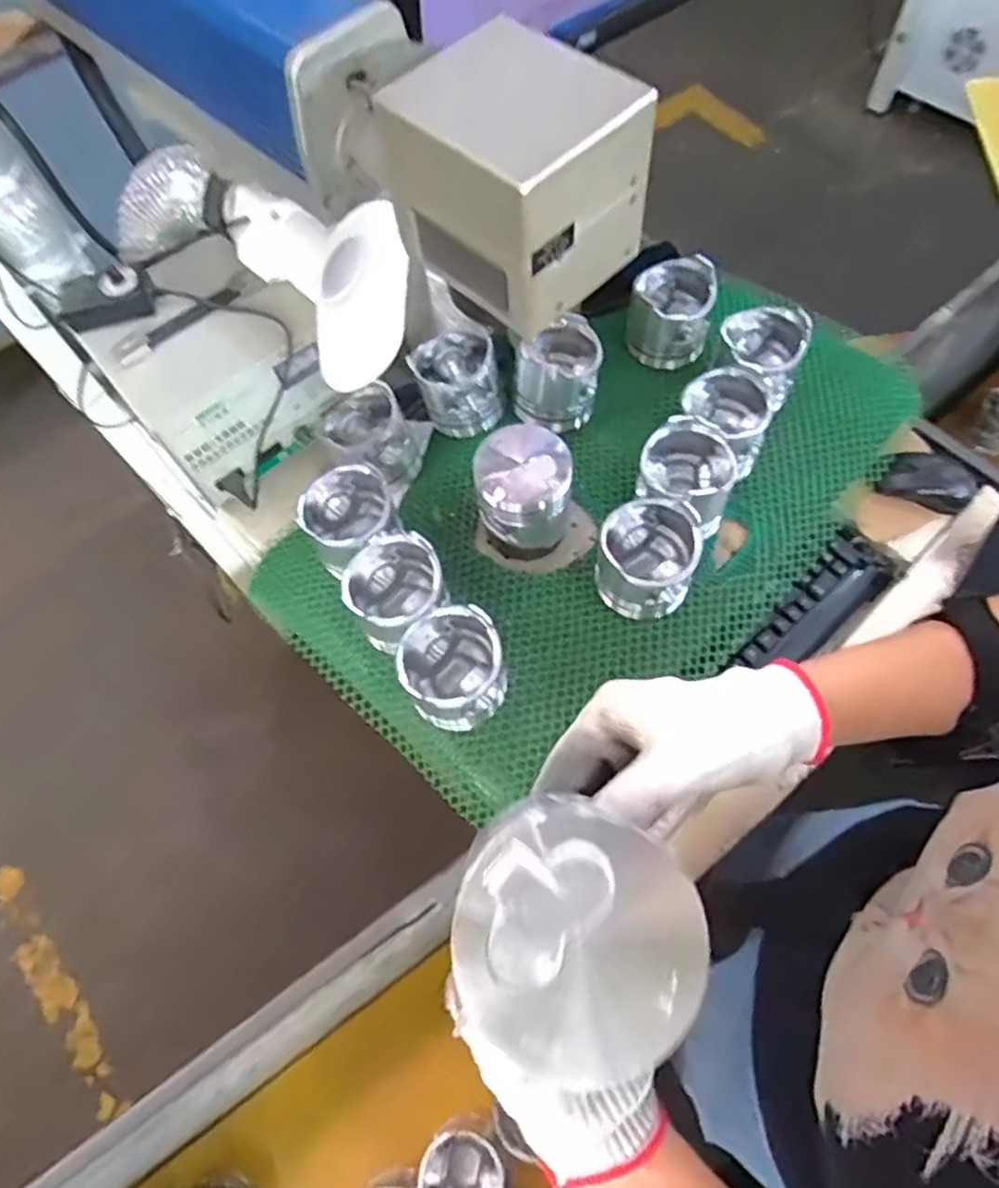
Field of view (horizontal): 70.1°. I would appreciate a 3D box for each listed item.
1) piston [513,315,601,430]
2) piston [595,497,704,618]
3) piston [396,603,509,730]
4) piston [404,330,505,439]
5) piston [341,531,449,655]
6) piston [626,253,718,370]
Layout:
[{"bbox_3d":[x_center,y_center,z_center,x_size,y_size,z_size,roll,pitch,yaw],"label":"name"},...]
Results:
[{"bbox_3d":[0.066,-0.240,0.793,0.086,0.096,0.096,16,65,11],"label":"piston"},{"bbox_3d":[0.141,-0.032,0.680,0.088,0.090,0.088,-1,63,3],"label":"piston"},{"bbox_3d":[-0.041,0.068,0.640,0.085,0.085,0.088,-1,63,3],"label":"piston"},{"bbox_3d":[-0.047,-0.240,0.798,0.093,0.099,0.090,-16,63,-5],"label":"piston"},{"bbox_3d":[-0.095,0.002,0.676,0.086,0.084,0.091,-1,63,3],"label":"piston"},{"bbox_3d":[0.197,-0.325,0.825,0.089,0.094,0.082,10,64,9],"label":"piston"}]

